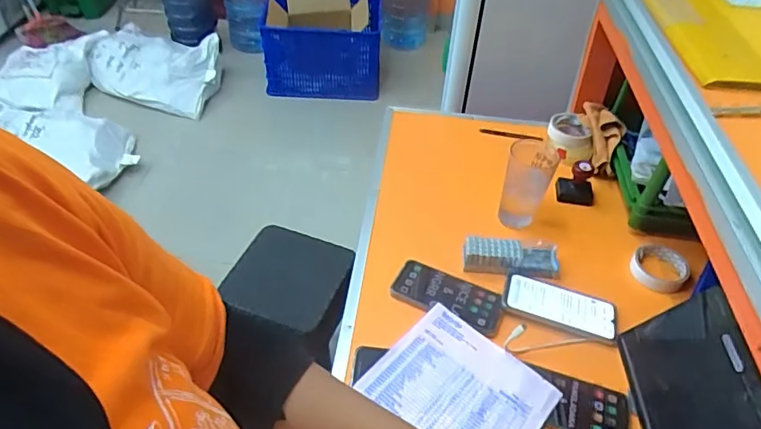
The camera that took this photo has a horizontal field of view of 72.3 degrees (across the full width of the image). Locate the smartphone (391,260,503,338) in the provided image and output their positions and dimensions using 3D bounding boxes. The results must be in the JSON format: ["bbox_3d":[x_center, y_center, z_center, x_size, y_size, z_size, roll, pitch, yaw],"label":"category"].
[{"bbox_3d":[0.106,0.124,0.809,0.168,0.014,0.084,21,48,17],"label":"smartphone"}]

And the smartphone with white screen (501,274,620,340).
[{"bbox_3d":[0.273,0.136,0.794,0.165,0.007,0.076,15,46,12],"label":"smartphone with white screen"}]

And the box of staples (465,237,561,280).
[{"bbox_3d":[0.212,0.067,0.845,0.156,0.039,0.051,5,45,1],"label":"box of staples"}]

